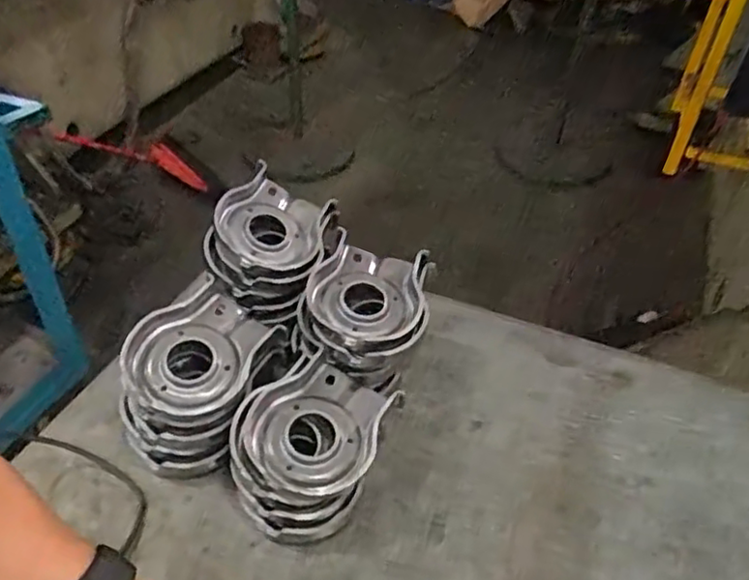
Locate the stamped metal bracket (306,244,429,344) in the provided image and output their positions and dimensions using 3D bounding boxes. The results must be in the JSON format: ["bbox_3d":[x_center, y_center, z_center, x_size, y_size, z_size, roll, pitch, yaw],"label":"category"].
[{"bbox_3d":[-0.006,0.000,0.585,0.102,0.021,0.119,11,41,7],"label":"stamped metal bracket"}]

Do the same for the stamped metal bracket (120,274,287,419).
[{"bbox_3d":[-0.149,0.052,0.539,0.102,0.040,0.123,22,43,20],"label":"stamped metal bracket"}]

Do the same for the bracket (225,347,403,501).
[{"bbox_3d":[-0.049,0.113,0.515,0.111,0.034,0.132,21,43,19],"label":"bracket"}]

